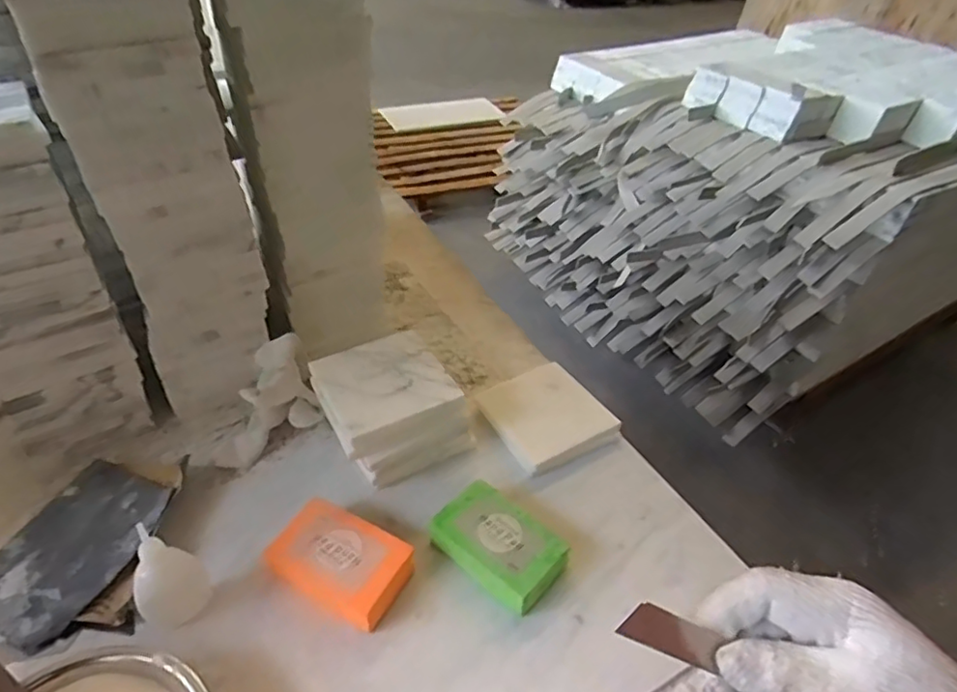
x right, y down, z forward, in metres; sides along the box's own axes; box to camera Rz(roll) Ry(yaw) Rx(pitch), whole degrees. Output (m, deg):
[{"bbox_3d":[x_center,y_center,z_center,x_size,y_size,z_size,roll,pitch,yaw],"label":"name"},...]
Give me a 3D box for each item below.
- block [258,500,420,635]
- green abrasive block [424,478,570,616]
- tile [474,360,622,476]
[{"bbox_3d":[-0.103,0.161,0.455,0.105,0.035,0.057,24,43,20],"label":"block"},{"bbox_3d":[0.016,0.156,0.471,0.062,0.031,0.099,-29,51,-35],"label":"green abrasive block"},{"bbox_3d":[0.066,0.066,0.583,0.101,0.018,0.098,-23,53,-25],"label":"tile"}]

